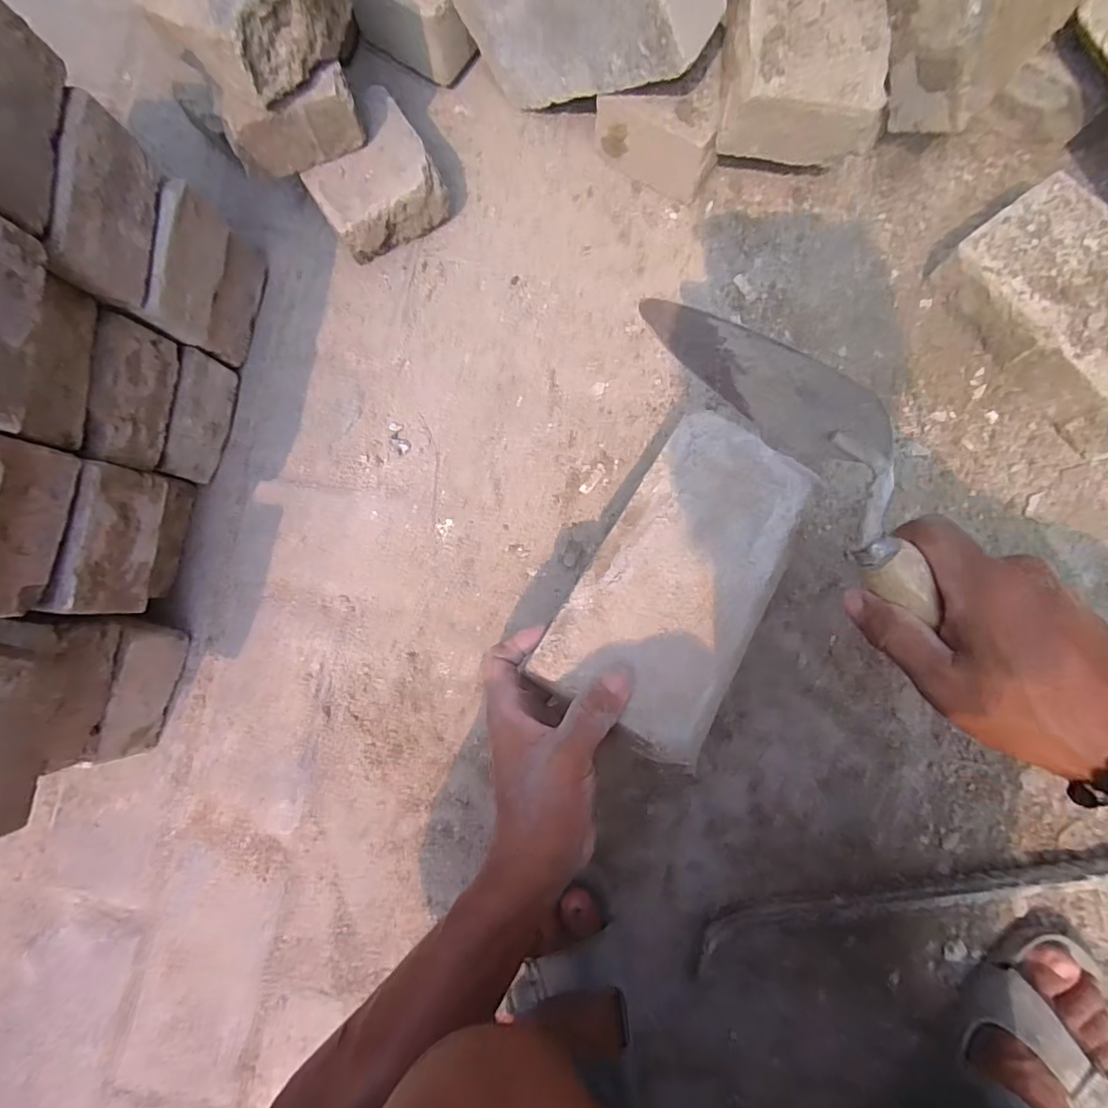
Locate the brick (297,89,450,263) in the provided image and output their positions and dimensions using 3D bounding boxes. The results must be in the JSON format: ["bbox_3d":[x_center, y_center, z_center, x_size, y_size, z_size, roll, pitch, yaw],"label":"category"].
[{"bbox_3d":[-0.162,-0.329,0.490,0.106,0.067,0.097,-34,83,-1],"label":"brick"}]

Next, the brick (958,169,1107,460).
[{"bbox_3d":[0.428,-0.192,0.441,0.106,0.067,0.207,-35,83,-1],"label":"brick"}]

